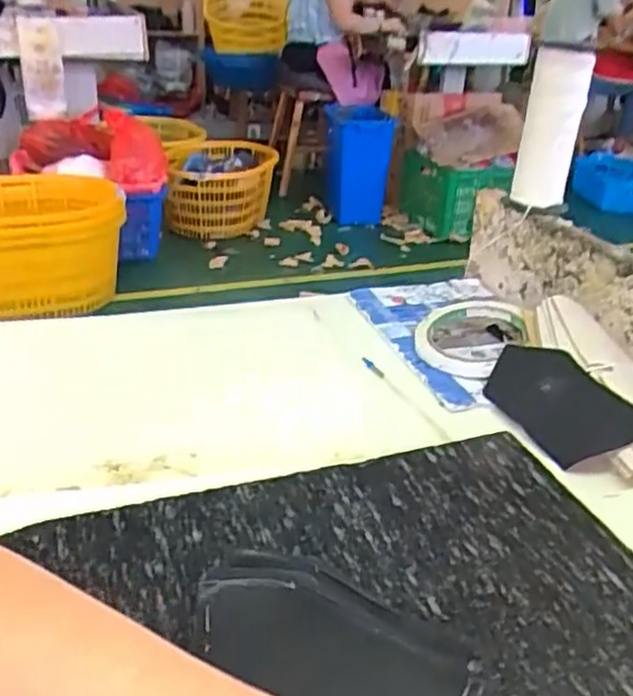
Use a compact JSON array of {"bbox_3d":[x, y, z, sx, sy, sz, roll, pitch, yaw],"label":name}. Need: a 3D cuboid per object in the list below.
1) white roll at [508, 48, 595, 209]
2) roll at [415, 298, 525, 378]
[{"bbox_3d":[0.205,-0.191,0.627,0.049,0.131,0.044,11,28,16],"label":"white roll"},{"bbox_3d":[0.129,-0.012,0.597,0.090,0.021,0.105,6,27,7],"label":"roll"}]

